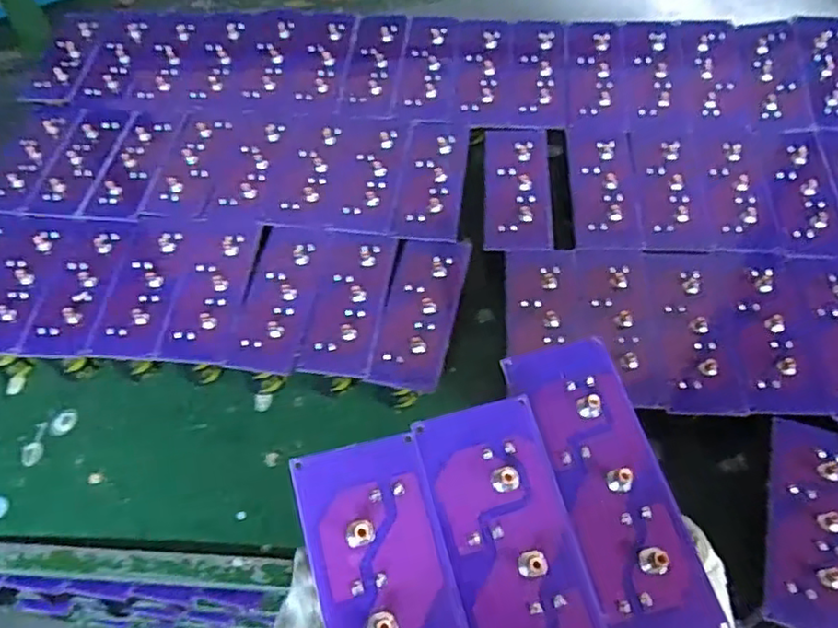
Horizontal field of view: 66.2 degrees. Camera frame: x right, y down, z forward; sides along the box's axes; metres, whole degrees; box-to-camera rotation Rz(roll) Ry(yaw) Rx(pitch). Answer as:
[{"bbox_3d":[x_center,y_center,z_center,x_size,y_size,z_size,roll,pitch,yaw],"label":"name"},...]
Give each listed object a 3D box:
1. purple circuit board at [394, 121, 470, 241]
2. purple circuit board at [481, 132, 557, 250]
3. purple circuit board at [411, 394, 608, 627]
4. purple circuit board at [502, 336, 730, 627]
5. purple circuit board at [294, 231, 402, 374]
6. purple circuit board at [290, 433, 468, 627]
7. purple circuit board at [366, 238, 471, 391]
[{"bbox_3d":[0.013,-0.122,0.566,0.054,0.004,0.134,4,57,6],"label":"purple circuit board"},{"bbox_3d":[0.086,-0.112,0.555,0.058,0.004,0.139,0,57,4],"label":"purple circuit board"},{"bbox_3d":[0.041,0.104,0.262,0.053,0.007,0.135,-14,70,-6],"label":"purple circuit board"},{"bbox_3d":[0.085,0.074,0.285,0.050,0.015,0.135,-14,64,-6],"label":"purple circuit board"},{"bbox_3d":[-0.055,-0.012,0.504,0.059,0.006,0.129,5,57,7],"label":"purple circuit board"},{"bbox_3d":[-0.009,0.117,0.250,0.051,0.010,0.134,-15,71,-6],"label":"purple circuit board"},{"bbox_3d":[0.002,-0.005,0.498,0.054,0.006,0.135,8,58,9],"label":"purple circuit board"}]

